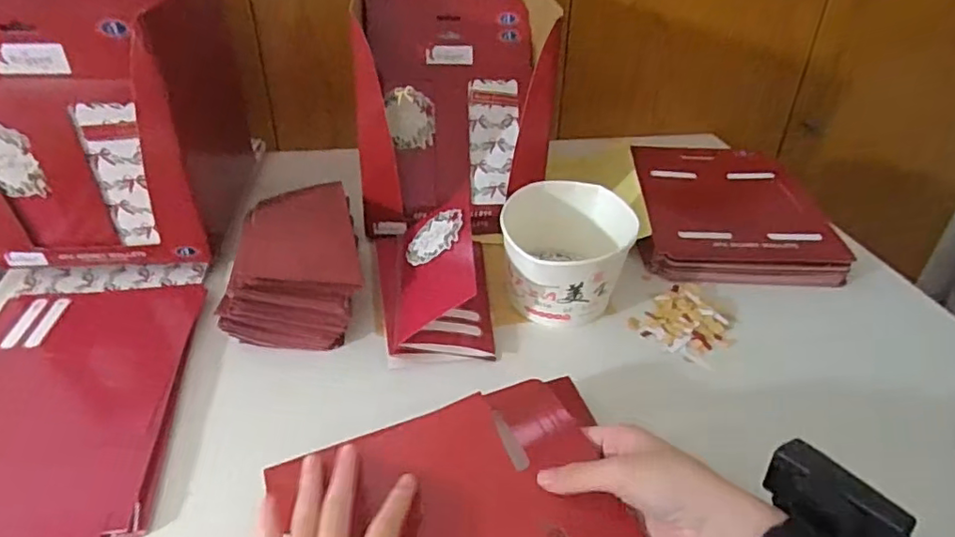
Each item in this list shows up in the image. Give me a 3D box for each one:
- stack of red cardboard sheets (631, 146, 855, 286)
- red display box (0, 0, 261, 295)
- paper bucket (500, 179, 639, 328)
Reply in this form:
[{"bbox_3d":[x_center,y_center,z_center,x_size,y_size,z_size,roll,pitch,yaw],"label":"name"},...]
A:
[{"bbox_3d":[0.297,-0.070,0.716,0.212,0.047,0.266,6,36,6],"label":"stack of red cardboard sheets"},{"bbox_3d":[-0.368,-0.157,0.617,0.203,0.260,0.236,-1,35,-4],"label":"red display box"},{"bbox_3d":[0.087,-0.014,0.584,0.119,0.090,0.128,1,35,-1],"label":"paper bucket"}]

